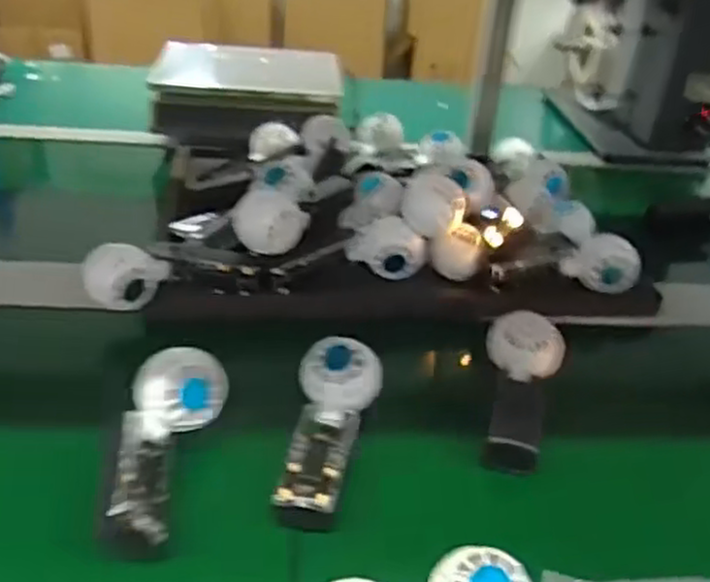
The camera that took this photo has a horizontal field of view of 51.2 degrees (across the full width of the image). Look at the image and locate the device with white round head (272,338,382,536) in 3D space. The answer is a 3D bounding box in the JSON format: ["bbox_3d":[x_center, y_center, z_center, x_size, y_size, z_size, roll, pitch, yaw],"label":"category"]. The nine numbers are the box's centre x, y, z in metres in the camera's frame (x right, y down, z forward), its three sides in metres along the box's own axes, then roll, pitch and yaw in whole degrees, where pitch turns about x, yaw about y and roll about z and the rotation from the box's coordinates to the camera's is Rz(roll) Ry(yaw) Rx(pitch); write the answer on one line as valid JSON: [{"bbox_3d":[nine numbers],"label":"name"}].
[{"bbox_3d":[-0.023,0.108,0.591,0.063,0.042,0.164,8,44,7],"label":"device with white round head"}]

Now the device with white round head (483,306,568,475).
[{"bbox_3d":[0.150,0.094,0.663,0.070,0.070,0.167,9,49,9],"label":"device with white round head"}]

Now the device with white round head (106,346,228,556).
[{"bbox_3d":[-0.142,0.117,0.548,0.064,0.039,0.160,5,49,2],"label":"device with white round head"}]

